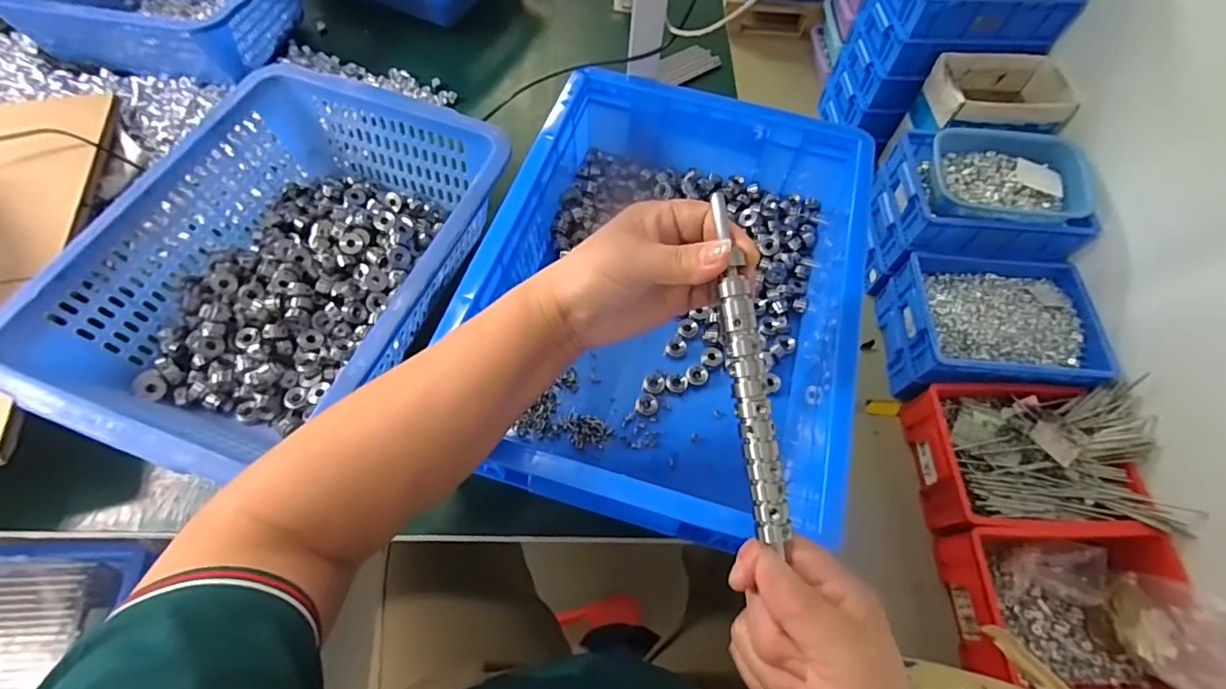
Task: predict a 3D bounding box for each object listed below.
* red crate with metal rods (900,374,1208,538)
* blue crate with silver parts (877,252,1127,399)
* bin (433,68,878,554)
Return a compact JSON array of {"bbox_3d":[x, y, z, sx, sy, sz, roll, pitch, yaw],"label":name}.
[{"bbox_3d":[0.952,0.244,1.162,0.488,0.173,0.325,2,63,-3],"label":"red crate with metal rods"},{"bbox_3d":[0.941,-0.038,1.306,0.463,0.159,0.343,1,63,-3],"label":"blue crate with silver parts"},{"bbox_3d":[0.052,-0.063,0.477,0.300,0.104,0.397,15,63,4],"label":"bin"}]

